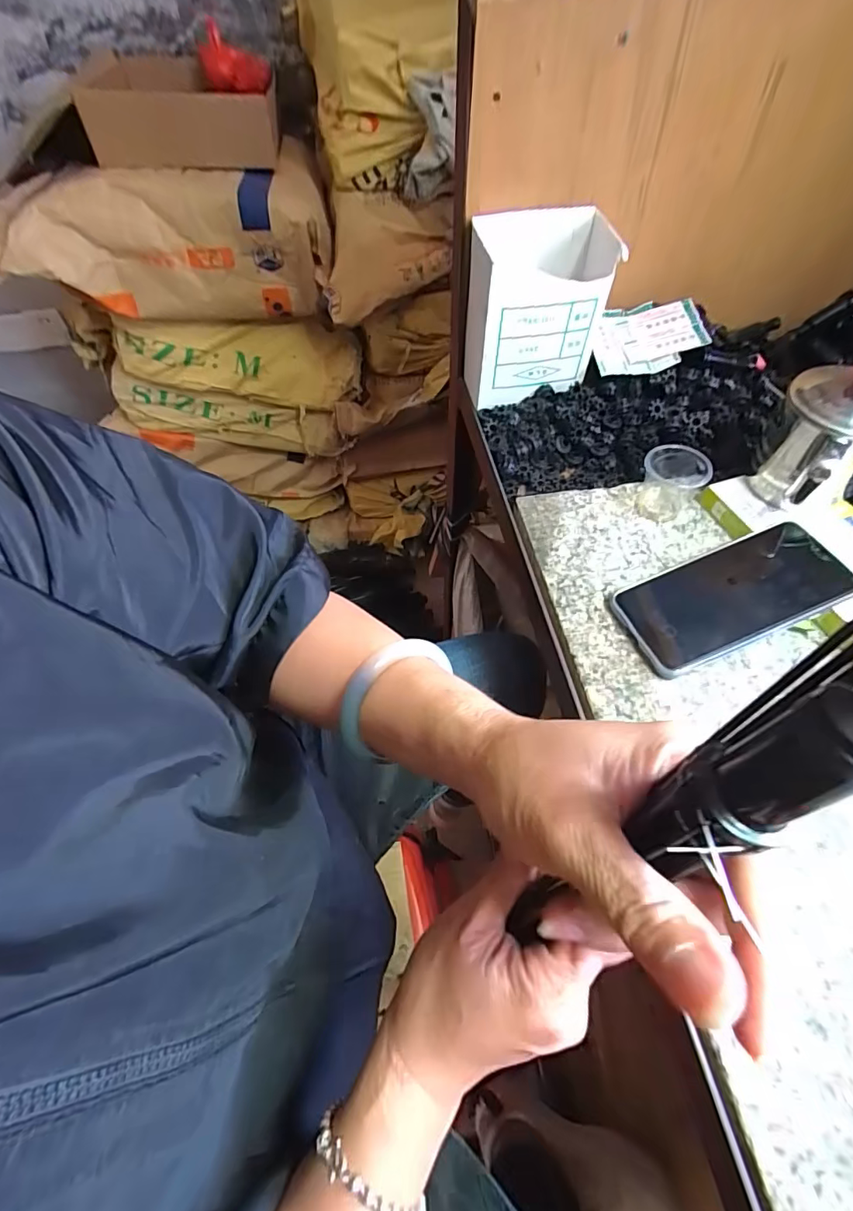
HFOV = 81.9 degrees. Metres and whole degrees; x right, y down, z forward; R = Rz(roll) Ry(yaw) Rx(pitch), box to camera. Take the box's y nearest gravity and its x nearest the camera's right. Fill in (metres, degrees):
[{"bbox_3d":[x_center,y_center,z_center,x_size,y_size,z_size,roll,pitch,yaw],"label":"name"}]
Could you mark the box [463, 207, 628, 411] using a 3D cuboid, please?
[{"bbox_3d":[0.109,-0.286,0.484,0.128,0.140,0.086,-6,56,-2],"label":"box"}]

